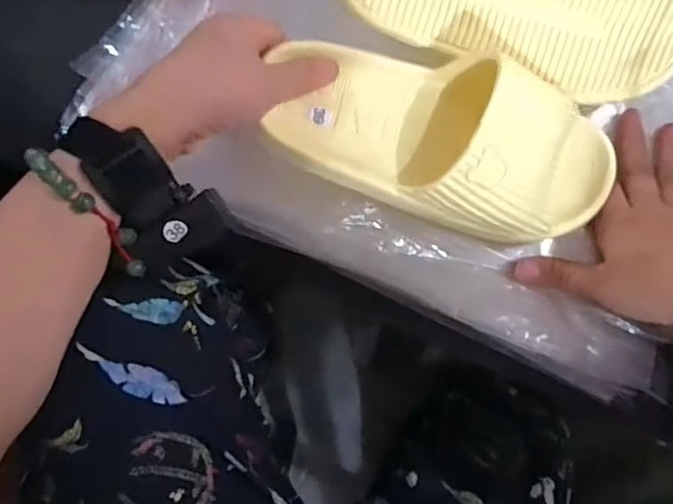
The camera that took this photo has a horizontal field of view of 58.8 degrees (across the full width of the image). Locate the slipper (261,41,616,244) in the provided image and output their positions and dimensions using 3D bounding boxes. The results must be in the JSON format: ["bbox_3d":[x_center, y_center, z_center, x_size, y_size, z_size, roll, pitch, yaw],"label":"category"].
[{"bbox_3d":[0.068,-0.075,0.370,0.219,0.069,0.102,16,75,6],"label":"slipper"}]

